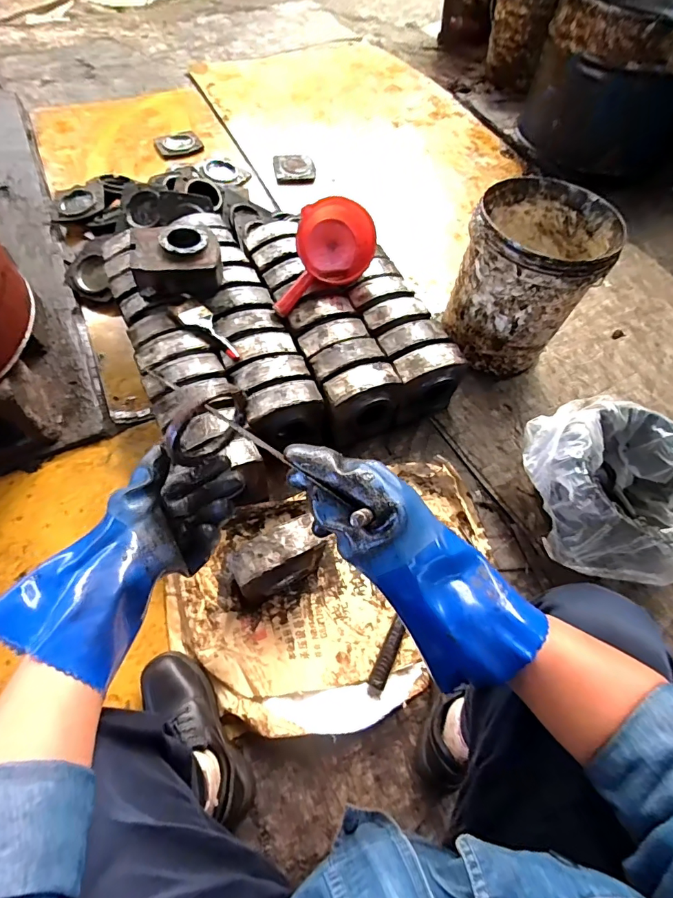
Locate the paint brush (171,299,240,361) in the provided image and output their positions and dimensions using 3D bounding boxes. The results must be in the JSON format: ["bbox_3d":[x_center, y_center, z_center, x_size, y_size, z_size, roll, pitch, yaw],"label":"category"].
[{"bbox_3d":[-0.278,-0.260,0.921,0.066,0.034,0.195,-40,71,-22],"label":"paint brush"}]

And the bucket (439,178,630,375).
[{"bbox_3d":[0.450,-0.411,1.057,0.300,0.325,0.314,1,61,-2],"label":"bucket"}]

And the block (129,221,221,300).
[{"bbox_3d":[-0.352,-0.418,0.959,0.184,0.097,0.137,-11,62,-9],"label":"block"}]

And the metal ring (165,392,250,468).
[{"bbox_3d":[-0.120,-0.020,0.402,0.013,0.083,0.085,41,67,17],"label":"metal ring"}]

